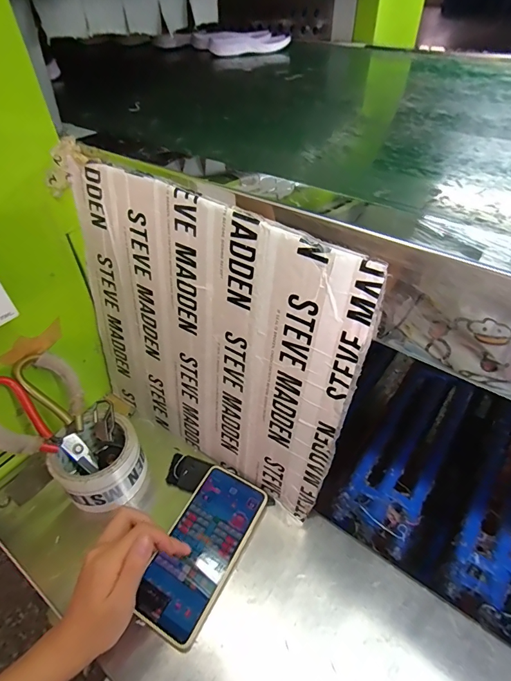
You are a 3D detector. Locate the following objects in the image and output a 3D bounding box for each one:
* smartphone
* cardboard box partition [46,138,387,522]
[{"bbox_3d":[-0.055,0.226,0.422,0.077,0.013,0.167,18,50,19],"label":"smartphone"},{"bbox_3d":[-0.059,0.012,0.410,0.335,0.338,0.011,25,41,26],"label":"cardboard box partition"}]

